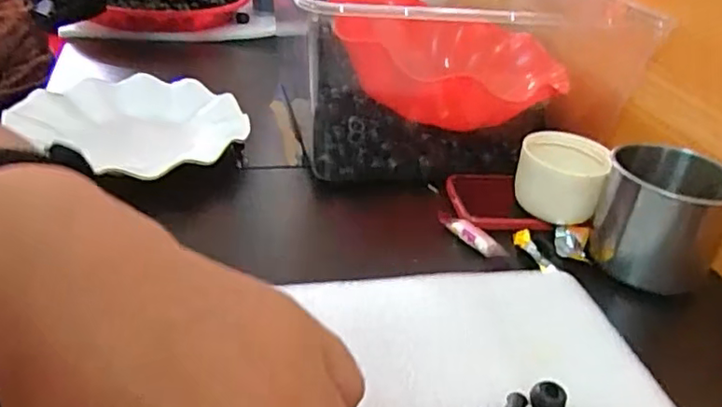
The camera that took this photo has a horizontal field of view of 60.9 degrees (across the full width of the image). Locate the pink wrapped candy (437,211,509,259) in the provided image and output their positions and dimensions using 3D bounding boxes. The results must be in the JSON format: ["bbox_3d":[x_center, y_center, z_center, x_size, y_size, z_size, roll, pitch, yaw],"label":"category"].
[{"bbox_3d":[0.078,0.021,0.445,0.013,0.007,0.063,-20,40,-35],"label":"pink wrapped candy"}]

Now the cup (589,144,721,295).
[{"bbox_3d":[0.204,0.006,0.418,0.077,0.067,0.069,23,36,26],"label":"cup"}]

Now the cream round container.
[{"bbox_3d":[0.153,-0.019,0.472,0.062,0.050,0.059,4,32,-3],"label":"cream round container"}]

